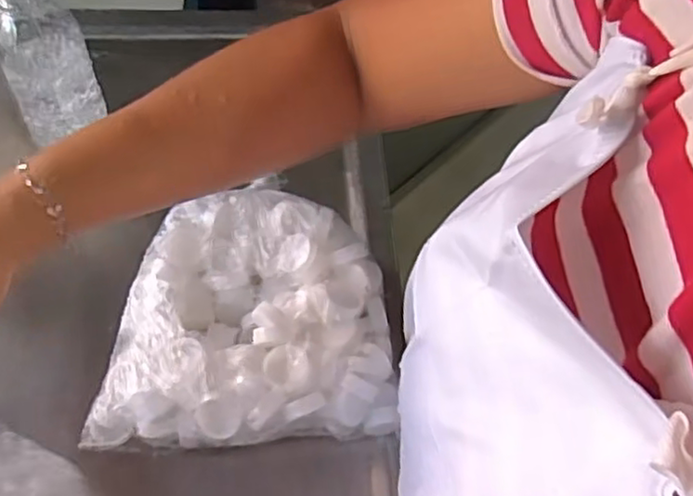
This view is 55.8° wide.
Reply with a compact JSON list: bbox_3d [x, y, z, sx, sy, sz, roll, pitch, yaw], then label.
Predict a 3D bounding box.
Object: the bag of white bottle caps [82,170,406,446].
[{"bbox_3d":[-0.075,0.045,0.512,0.208,0.065,0.208,-1,60,-5],"label":"bag of white bottle caps"}]

